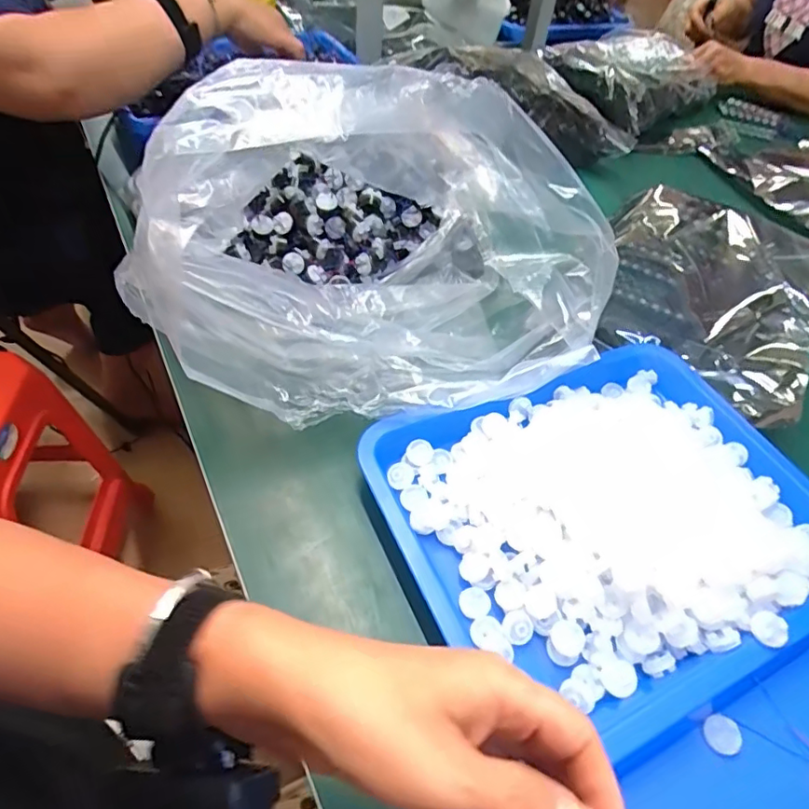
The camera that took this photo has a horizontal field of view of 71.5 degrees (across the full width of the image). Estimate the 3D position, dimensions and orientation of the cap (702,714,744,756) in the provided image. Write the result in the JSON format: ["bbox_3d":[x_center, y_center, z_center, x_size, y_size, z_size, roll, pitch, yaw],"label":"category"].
[{"bbox_3d":[0.194,0.202,0.344,0.021,0.008,0.021,3,50,-3],"label":"cap"}]

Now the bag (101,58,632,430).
[{"bbox_3d":[-0.007,-0.152,0.469,0.356,0.217,0.284,-1,50,-7],"label":"bag"}]

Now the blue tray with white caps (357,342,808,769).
[{"bbox_3d":[0.162,0.073,0.428,0.334,0.045,0.256,-19,54,-20],"label":"blue tray with white caps"}]

